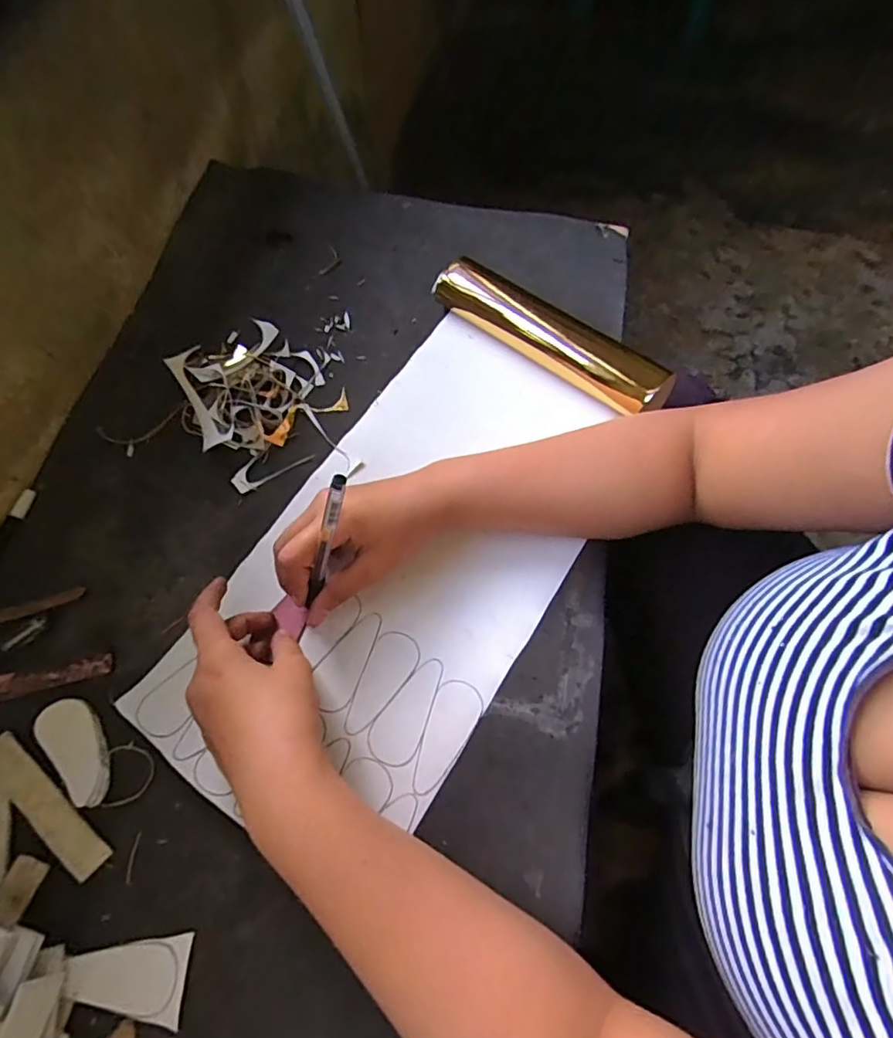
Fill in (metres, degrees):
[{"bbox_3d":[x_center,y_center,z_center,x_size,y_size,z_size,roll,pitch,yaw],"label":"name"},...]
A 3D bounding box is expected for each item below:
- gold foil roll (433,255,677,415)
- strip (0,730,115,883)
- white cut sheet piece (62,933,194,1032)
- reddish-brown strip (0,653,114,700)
[{"bbox_3d":[0.084,-0.157,0.473,0.223,0.044,0.038,37,70,13],"label":"gold foil roll"},{"bbox_3d":[-0.252,0.177,0.339,0.108,0.006,0.022,37,70,13],"label":"strip"},{"bbox_3d":[-0.180,0.260,0.305,0.064,0.004,0.039,1,66,-2],"label":"white cut sheet piece"},{"bbox_3d":[-0.279,0.110,0.371,0.094,0.004,0.017,-10,67,-7],"label":"reddish-brown strip"}]

